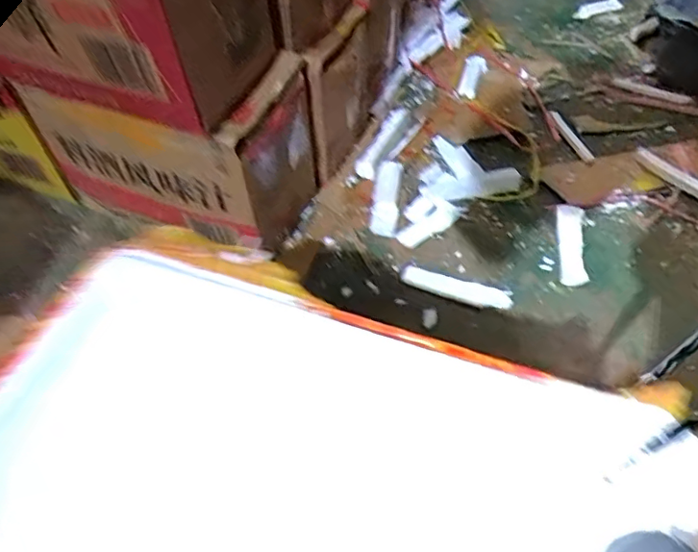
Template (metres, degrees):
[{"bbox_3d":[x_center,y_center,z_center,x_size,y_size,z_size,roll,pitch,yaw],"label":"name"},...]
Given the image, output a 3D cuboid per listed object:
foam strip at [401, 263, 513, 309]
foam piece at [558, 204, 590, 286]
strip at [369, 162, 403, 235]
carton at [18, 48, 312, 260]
[{"bbox_3d":[0.141,0.014,0.755,0.143,0.007,0.035,16,56,11],"label":"foam strip"},{"bbox_3d":[0.312,-0.048,0.798,0.035,0.010,0.144,8,55,6],"label":"foam piece"},{"bbox_3d":[0.055,-0.117,0.830,0.037,0.010,0.134,7,54,5],"label":"strip"},{"bbox_3d":[-0.225,-0.182,0.756,0.313,0.234,0.199,23,57,16],"label":"carton"}]

